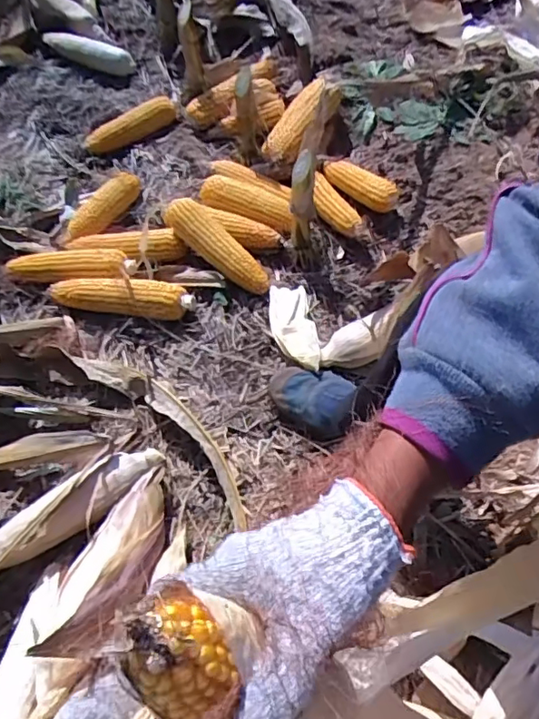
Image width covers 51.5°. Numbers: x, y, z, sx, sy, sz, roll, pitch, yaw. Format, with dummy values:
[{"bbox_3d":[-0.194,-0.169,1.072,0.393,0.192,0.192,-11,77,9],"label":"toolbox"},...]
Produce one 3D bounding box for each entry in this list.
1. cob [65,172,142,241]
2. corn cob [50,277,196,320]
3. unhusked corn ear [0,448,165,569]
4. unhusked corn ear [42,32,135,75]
[{"bbox_3d":[-0.304,-0.275,1.014,0.050,0.049,0.169,31,65,22],"label":"cob"},{"bbox_3d":[-0.241,-0.102,0.915,0.244,0.049,0.065,4,58,7],"label":"corn cob"},{"bbox_3d":[-0.247,0.184,0.725,0.233,0.058,0.065,-30,60,-14],"label":"unhusked corn ear"},{"bbox_3d":[-0.427,-0.734,1.322,0.225,0.049,0.074,23,62,18],"label":"unhusked corn ear"}]

